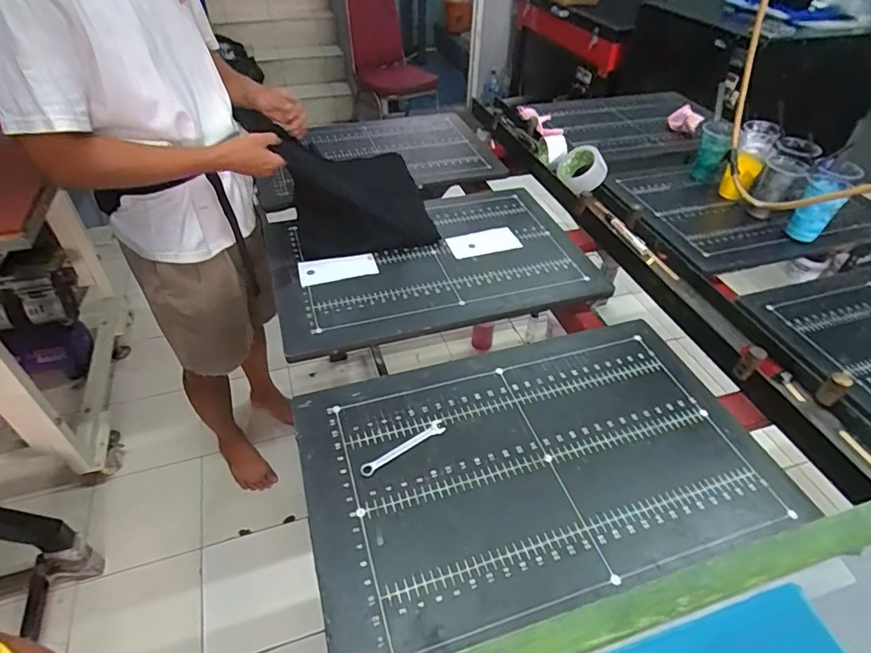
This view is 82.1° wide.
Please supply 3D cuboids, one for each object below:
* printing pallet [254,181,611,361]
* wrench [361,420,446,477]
[{"bbox_3d":[-0.013,-0.135,0.992,0.606,0.042,0.427,-12,45,-16],"label":"printing pallet"},{"bbox_3d":[-0.041,0.160,0.663,0.128,0.004,0.018,-26,51,-28],"label":"wrench"}]

